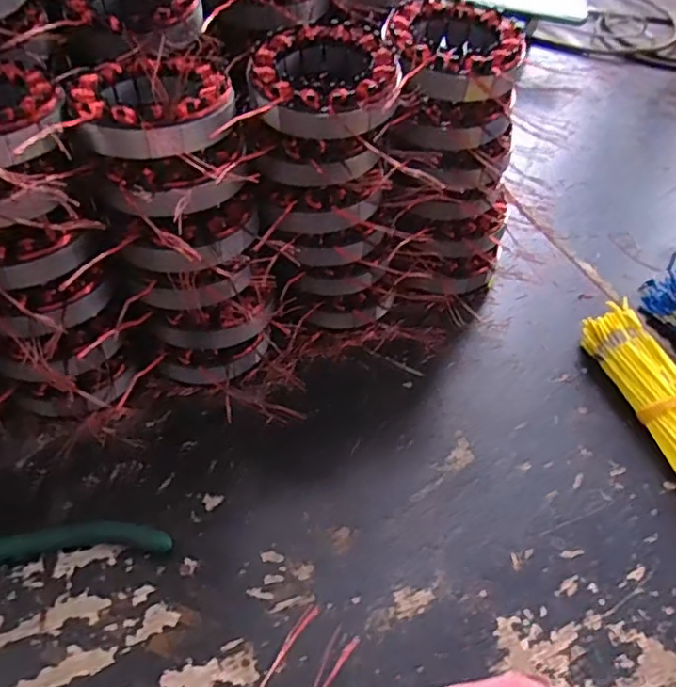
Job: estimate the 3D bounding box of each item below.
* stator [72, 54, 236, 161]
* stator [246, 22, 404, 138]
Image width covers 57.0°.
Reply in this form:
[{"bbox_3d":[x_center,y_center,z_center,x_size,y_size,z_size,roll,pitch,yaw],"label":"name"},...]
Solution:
[{"bbox_3d":[-0.100,-0.132,0.340,0.079,0.024,0.084,-12,51,-15],"label":"stator"},{"bbox_3d":[-0.007,-0.154,0.364,0.085,0.030,0.085,6,48,0],"label":"stator"}]

